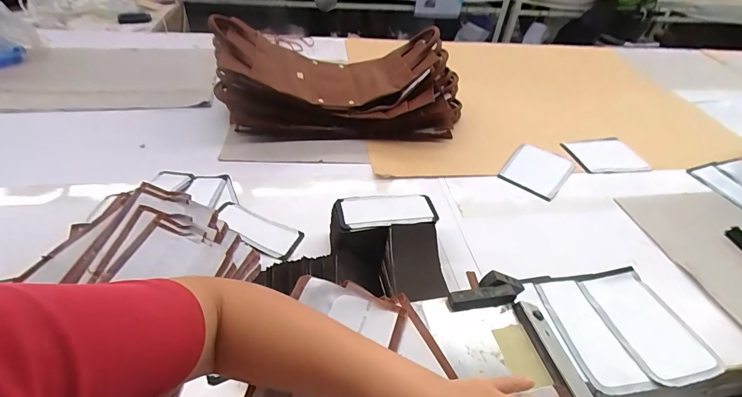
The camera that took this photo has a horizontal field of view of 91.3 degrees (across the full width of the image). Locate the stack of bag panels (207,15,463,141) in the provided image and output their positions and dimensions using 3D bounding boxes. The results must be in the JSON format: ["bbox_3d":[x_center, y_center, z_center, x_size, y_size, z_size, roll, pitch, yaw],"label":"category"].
[{"bbox_3d":[-0.078,-0.309,0.944,0.628,0.207,0.266,3,43,-4],"label":"stack of bag panels"}]

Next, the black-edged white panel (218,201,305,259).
[{"bbox_3d":[-0.212,0.055,0.659,0.166,0.020,0.078,23,41,13],"label":"black-edged white panel"}]

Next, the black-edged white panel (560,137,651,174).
[{"bbox_3d":[0.582,-0.105,0.902,0.167,0.019,0.133,-8,45,-14],"label":"black-edged white panel"}]

